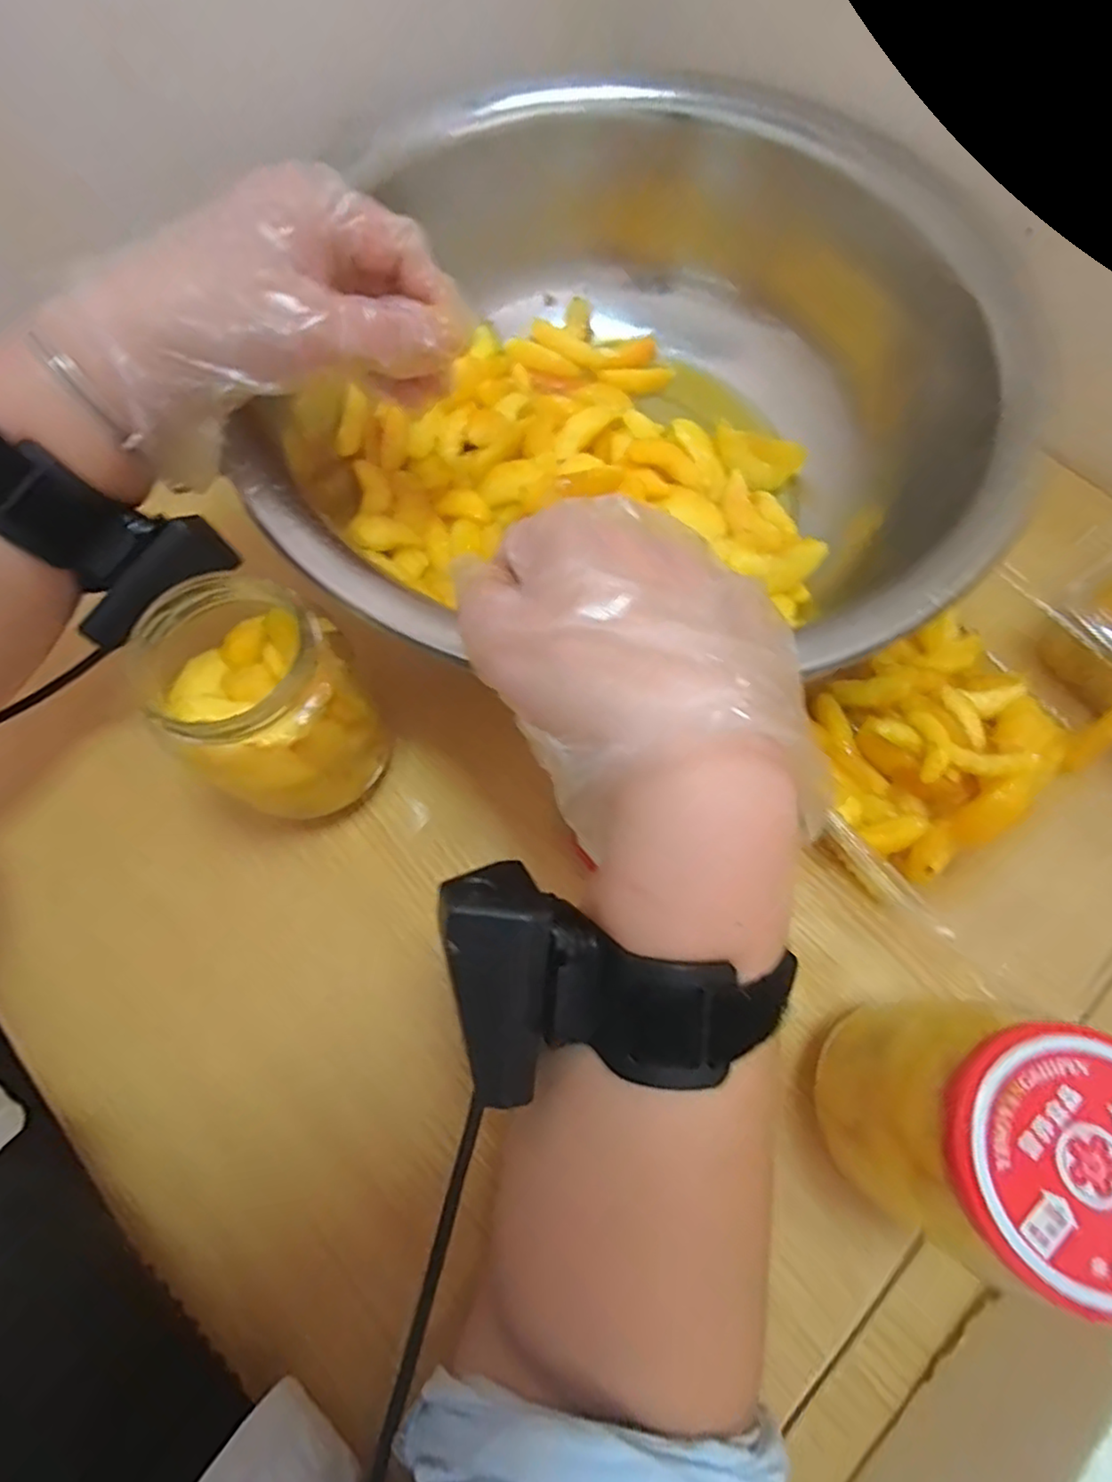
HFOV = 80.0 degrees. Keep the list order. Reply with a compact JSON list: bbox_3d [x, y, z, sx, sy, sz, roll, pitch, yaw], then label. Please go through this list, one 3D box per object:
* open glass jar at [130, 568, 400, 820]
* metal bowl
[{"bbox_3d":[-0.128,-0.020,0.289,0.088,0.094,0.071,40,75,13],"label":"open glass jar"},{"bbox_3d":[0.046,-0.189,0.356,0.337,0.116,0.339,0,70,0],"label":"metal bowl"}]

